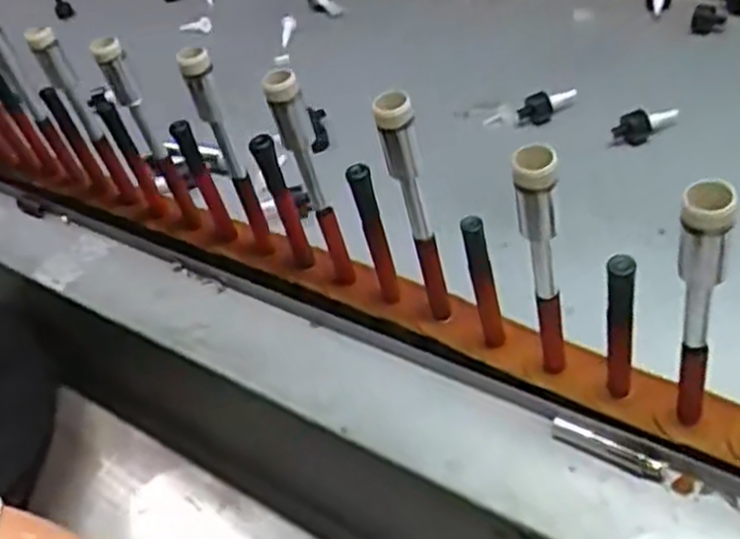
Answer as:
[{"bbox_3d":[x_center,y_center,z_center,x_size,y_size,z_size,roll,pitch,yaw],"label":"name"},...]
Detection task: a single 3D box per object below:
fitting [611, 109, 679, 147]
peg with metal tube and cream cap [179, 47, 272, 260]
[{"bbox_3d":[0.294,-0.152,0.824,0.067,0.036,0.024,-22,48,-13],"label":"fitting"},{"bbox_3d":[-0.124,-0.093,0.692,0.034,0.227,0.037,-15,47,-6],"label":"peg with metal tube and cream cap"}]

